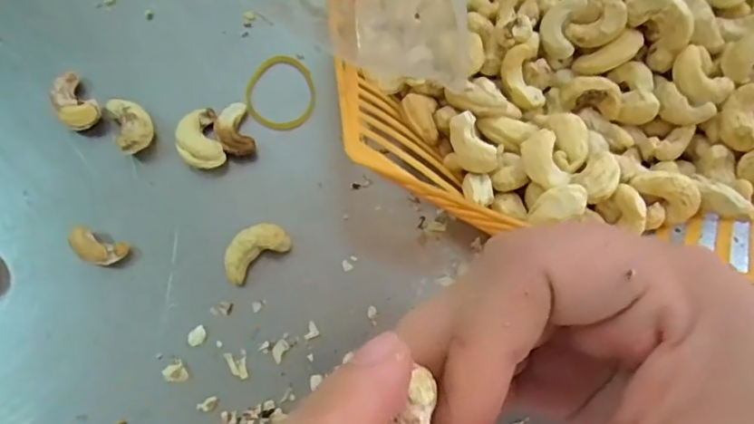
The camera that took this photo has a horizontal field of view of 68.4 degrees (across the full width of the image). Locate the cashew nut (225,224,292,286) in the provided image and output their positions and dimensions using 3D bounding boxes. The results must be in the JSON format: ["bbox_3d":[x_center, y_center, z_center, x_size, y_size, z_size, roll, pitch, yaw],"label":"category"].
[{"bbox_3d":[-0.049,0.015,0.220,0.027,0.012,0.015,-35,80,-12],"label":"cashew nut"}]

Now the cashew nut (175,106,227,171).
[{"bbox_3d":[-0.074,-0.030,0.231,0.017,0.010,0.027,-17,77,-9],"label":"cashew nut"}]

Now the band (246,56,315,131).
[{"bbox_3d":[-0.043,-0.053,0.243,0.030,0.004,0.034,-15,77,-8],"label":"band"}]

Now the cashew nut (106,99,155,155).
[{"bbox_3d":[-0.101,-0.036,0.229,0.014,0.014,0.027,-25,78,-11],"label":"cashew nut"}]

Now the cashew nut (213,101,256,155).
[{"bbox_3d":[-0.061,-0.034,0.236,0.014,0.007,0.024,-17,77,-9],"label":"cashew nut"}]

